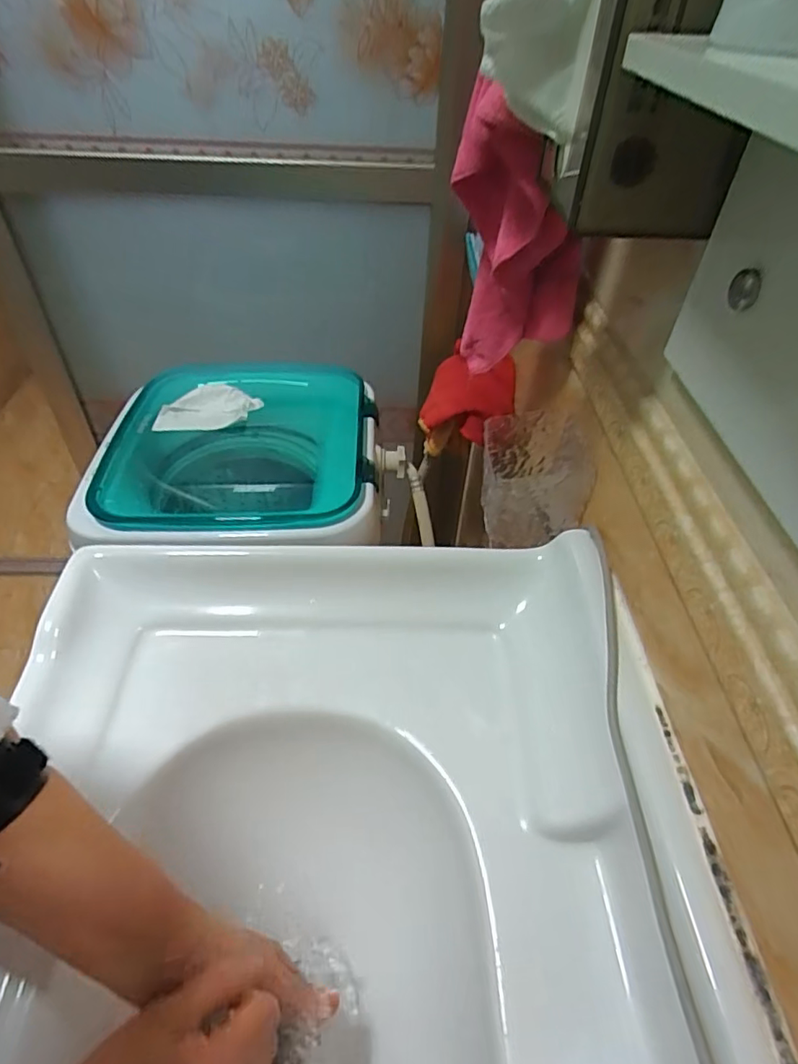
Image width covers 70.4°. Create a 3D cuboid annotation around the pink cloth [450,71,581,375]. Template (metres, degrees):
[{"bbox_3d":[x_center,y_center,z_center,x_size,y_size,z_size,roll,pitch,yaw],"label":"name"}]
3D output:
[{"bbox_3d":[0.114,-0.268,0.569,0.122,0.243,0.118,1,45,-2],"label":"pink cloth"}]

